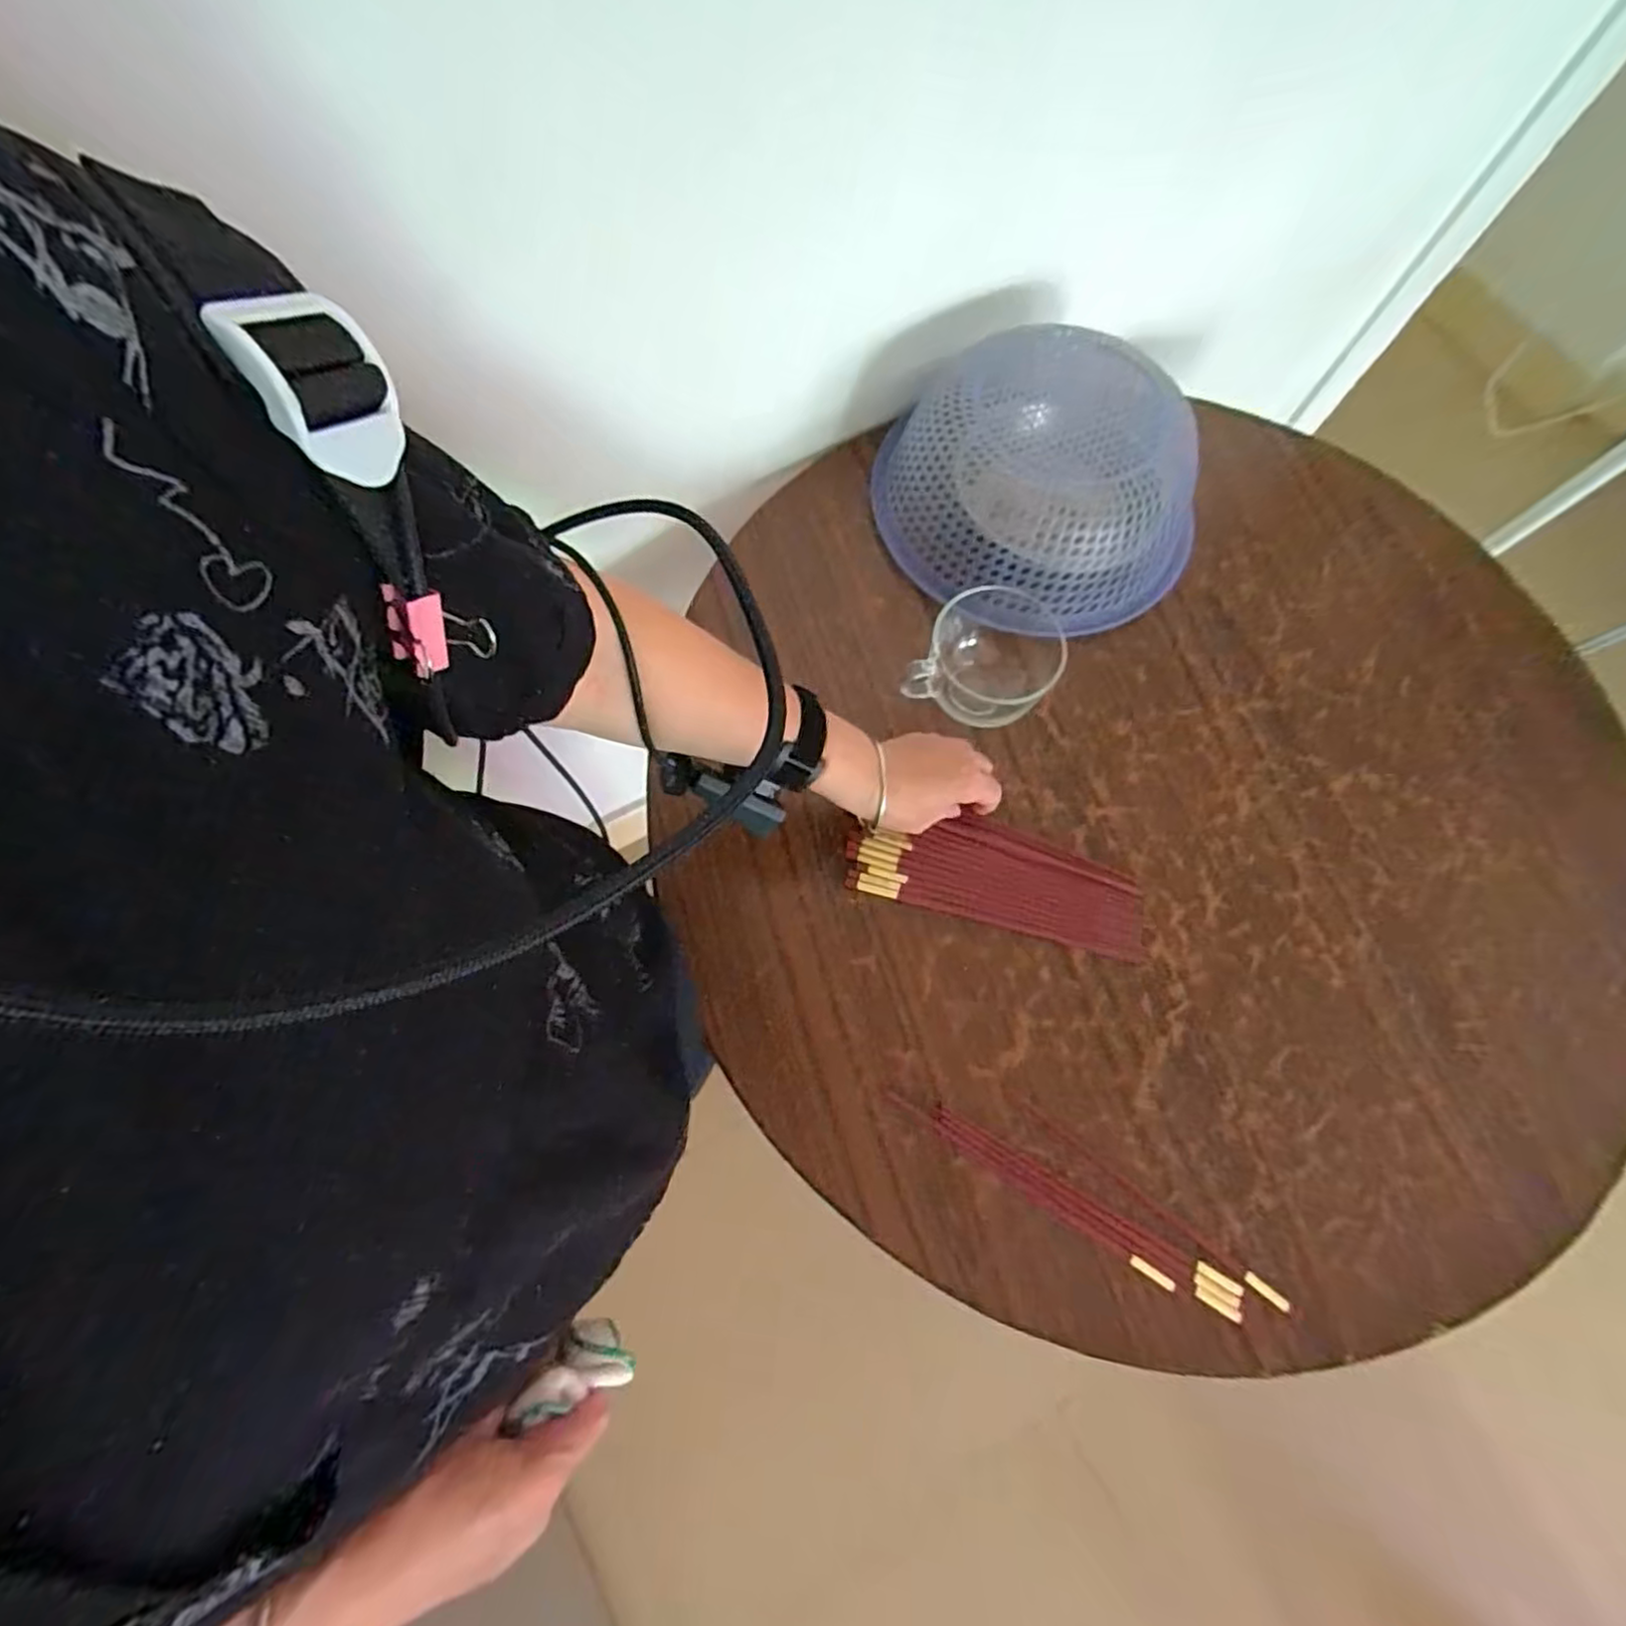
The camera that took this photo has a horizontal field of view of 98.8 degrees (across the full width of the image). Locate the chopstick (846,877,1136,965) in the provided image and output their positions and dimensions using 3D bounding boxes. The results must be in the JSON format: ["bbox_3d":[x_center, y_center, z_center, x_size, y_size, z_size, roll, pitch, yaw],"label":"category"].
[{"bbox_3d":[0.142,0.086,0.555,0.236,0.007,0.009,15,72,3],"label":"chopstick"}]

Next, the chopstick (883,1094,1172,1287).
[{"bbox_3d":[0.151,0.269,0.498,0.225,0.008,0.009,32,74,8],"label":"chopstick"}]

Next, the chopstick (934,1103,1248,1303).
[{"bbox_3d":[0.194,0.276,0.498,0.230,0.007,0.008,29,74,7],"label":"chopstick"}]

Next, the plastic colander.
[{"bbox_3d":[0.193,-0.307,0.629,0.246,0.113,0.260,1,72,-2],"label":"plastic colander"}]

